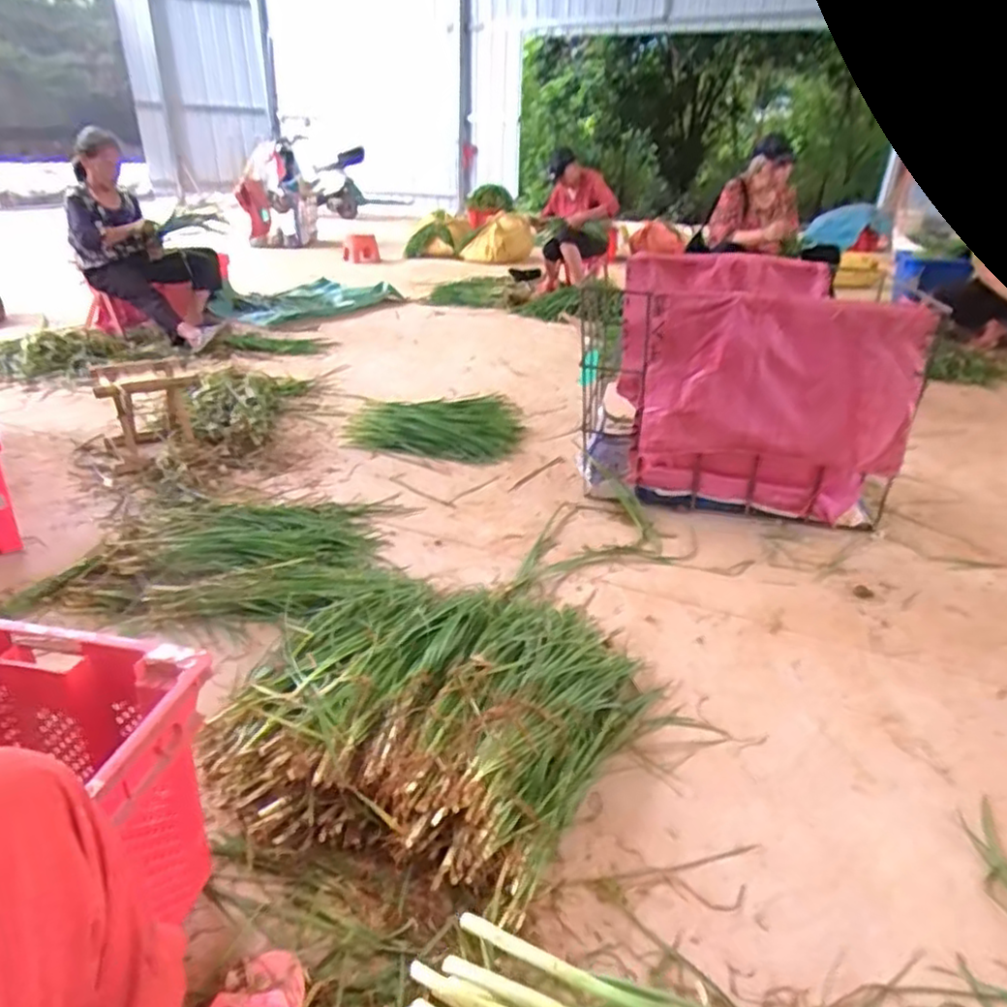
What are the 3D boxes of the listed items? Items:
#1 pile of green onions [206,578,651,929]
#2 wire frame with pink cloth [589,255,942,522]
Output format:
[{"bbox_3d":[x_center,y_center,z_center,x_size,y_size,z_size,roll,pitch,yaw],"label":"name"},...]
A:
[{"bbox_3d":[-0.106,0.288,1.084,0.597,0.113,0.630,1,28,-1],"label":"pile of green onions"},{"bbox_3d":[0.626,-0.332,1.820,0.767,0.546,0.666,5,28,7],"label":"wire frame with pink cloth"}]

